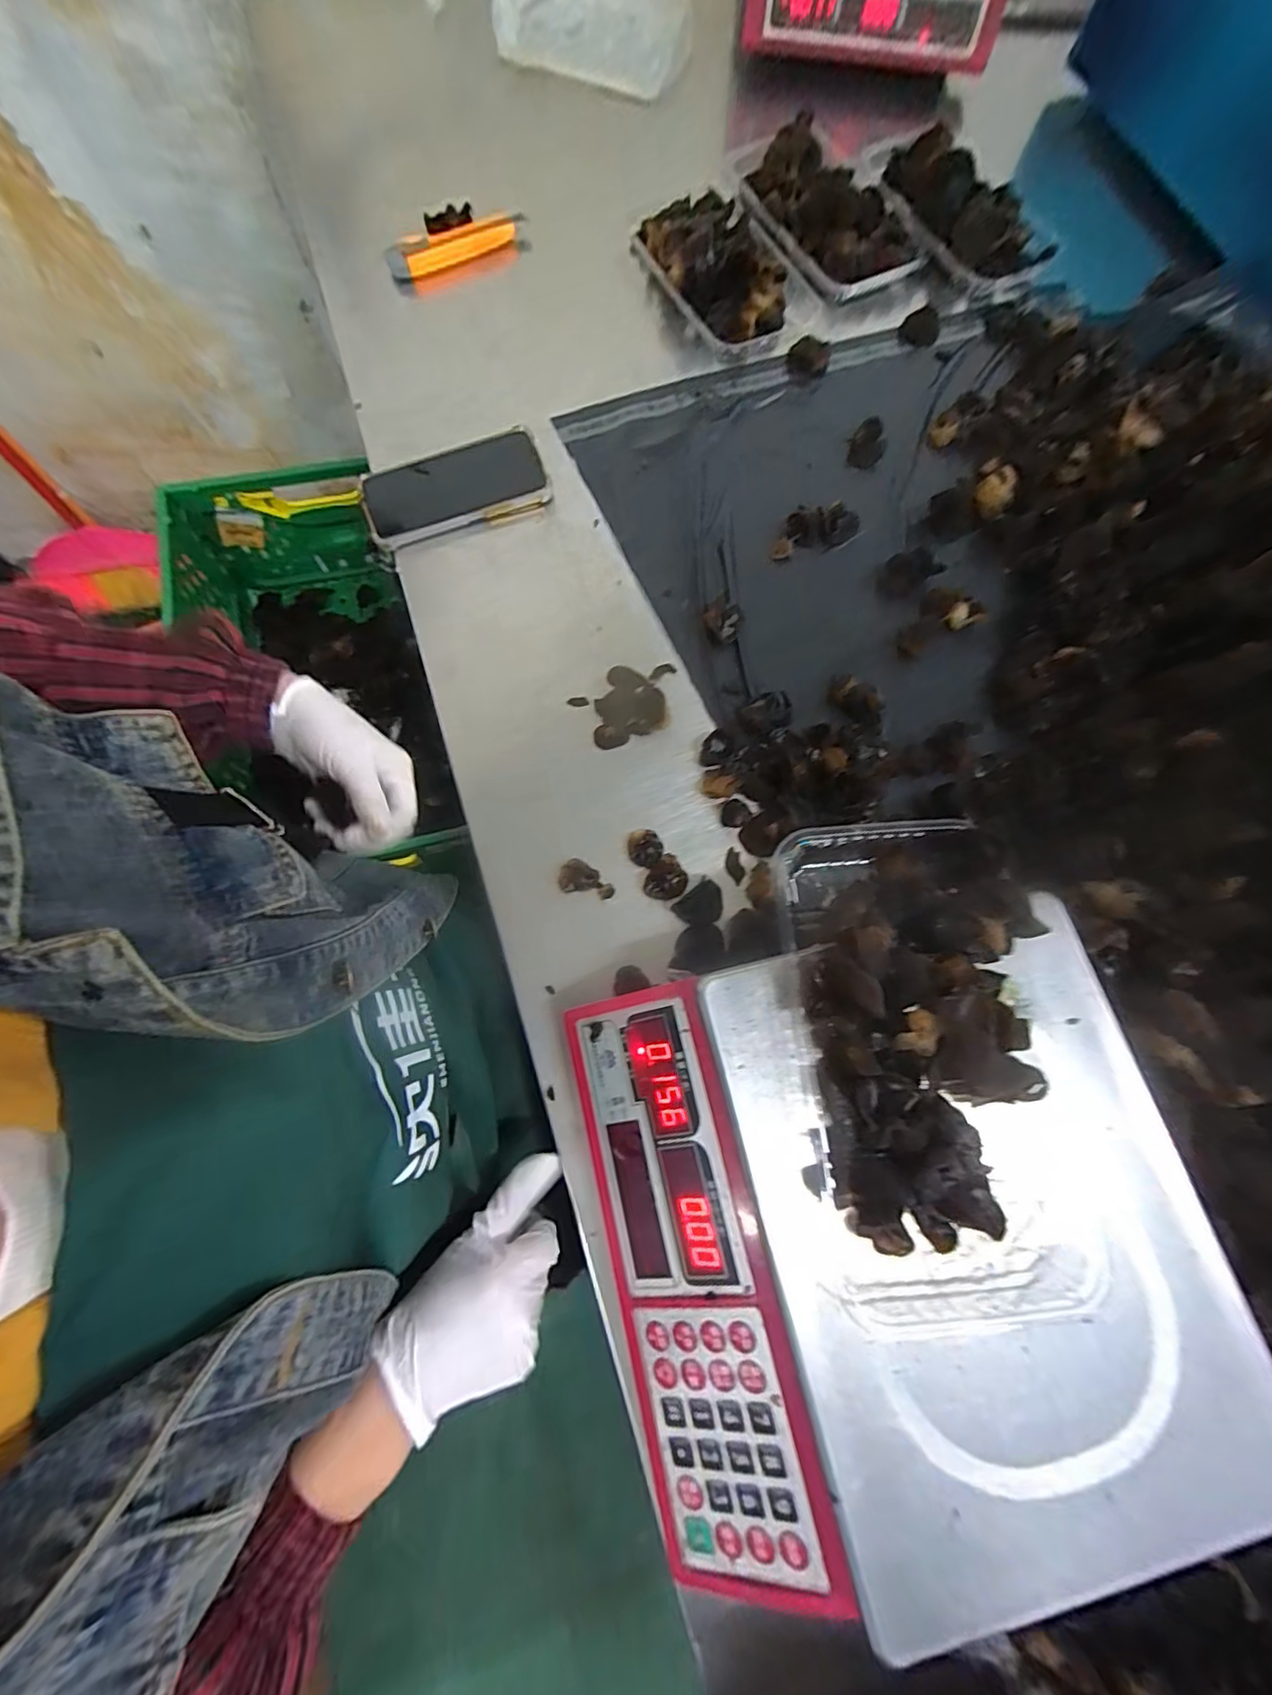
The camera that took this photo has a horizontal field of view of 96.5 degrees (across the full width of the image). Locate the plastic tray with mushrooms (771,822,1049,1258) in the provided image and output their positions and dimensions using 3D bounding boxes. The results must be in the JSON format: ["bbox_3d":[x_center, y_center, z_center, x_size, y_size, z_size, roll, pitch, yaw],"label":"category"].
[{"bbox_3d":[0.145,0.086,0.293,0.111,0.045,0.205,-1,76,-1],"label":"plastic tray with mushrooms"}]

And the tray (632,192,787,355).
[{"bbox_3d":[0.078,-0.593,0.574,0.106,0.049,0.195,-32,78,-9],"label":"tray"}]

